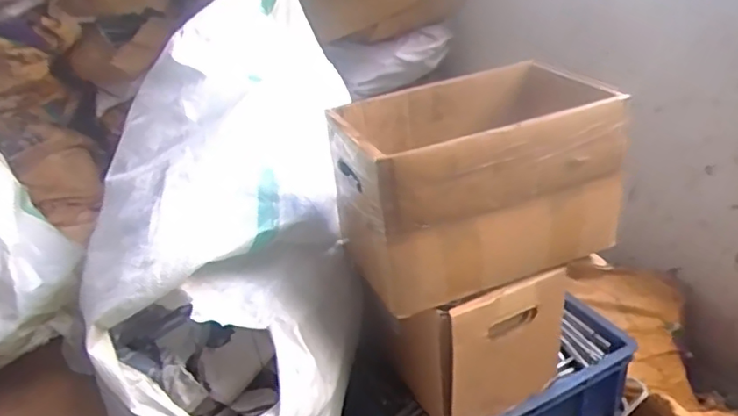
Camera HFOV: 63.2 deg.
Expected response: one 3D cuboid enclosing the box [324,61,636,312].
[{"bbox_3d":[0.122,-0.034,0.742,0.295,0.199,0.205,-14,30,-15],"label":"box"}]

